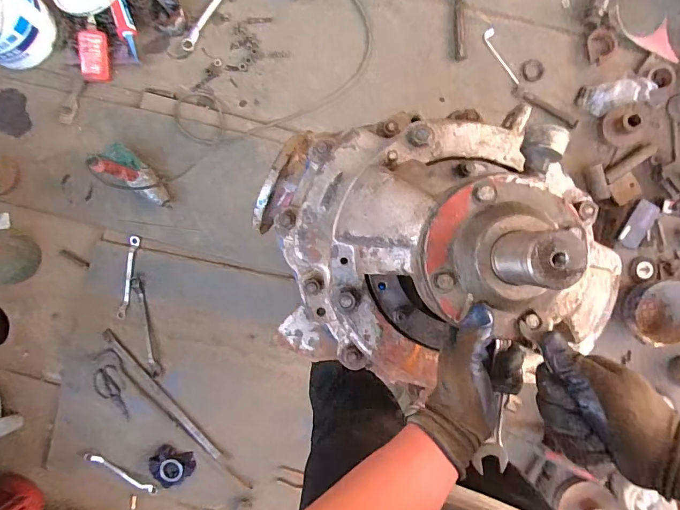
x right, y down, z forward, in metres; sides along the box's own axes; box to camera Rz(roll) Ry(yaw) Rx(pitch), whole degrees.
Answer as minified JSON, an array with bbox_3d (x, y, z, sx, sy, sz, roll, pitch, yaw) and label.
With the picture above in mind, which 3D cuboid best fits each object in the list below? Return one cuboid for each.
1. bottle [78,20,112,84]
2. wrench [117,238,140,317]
[{"bbox_3d":[-0.776,-0.639,1.340,0.091,0.038,0.169,3,113,-6],"label":"bottle"},{"bbox_3d":[-0.667,0.069,1.339,0.029,0.013,0.253,7,87,4],"label":"wrench"}]

